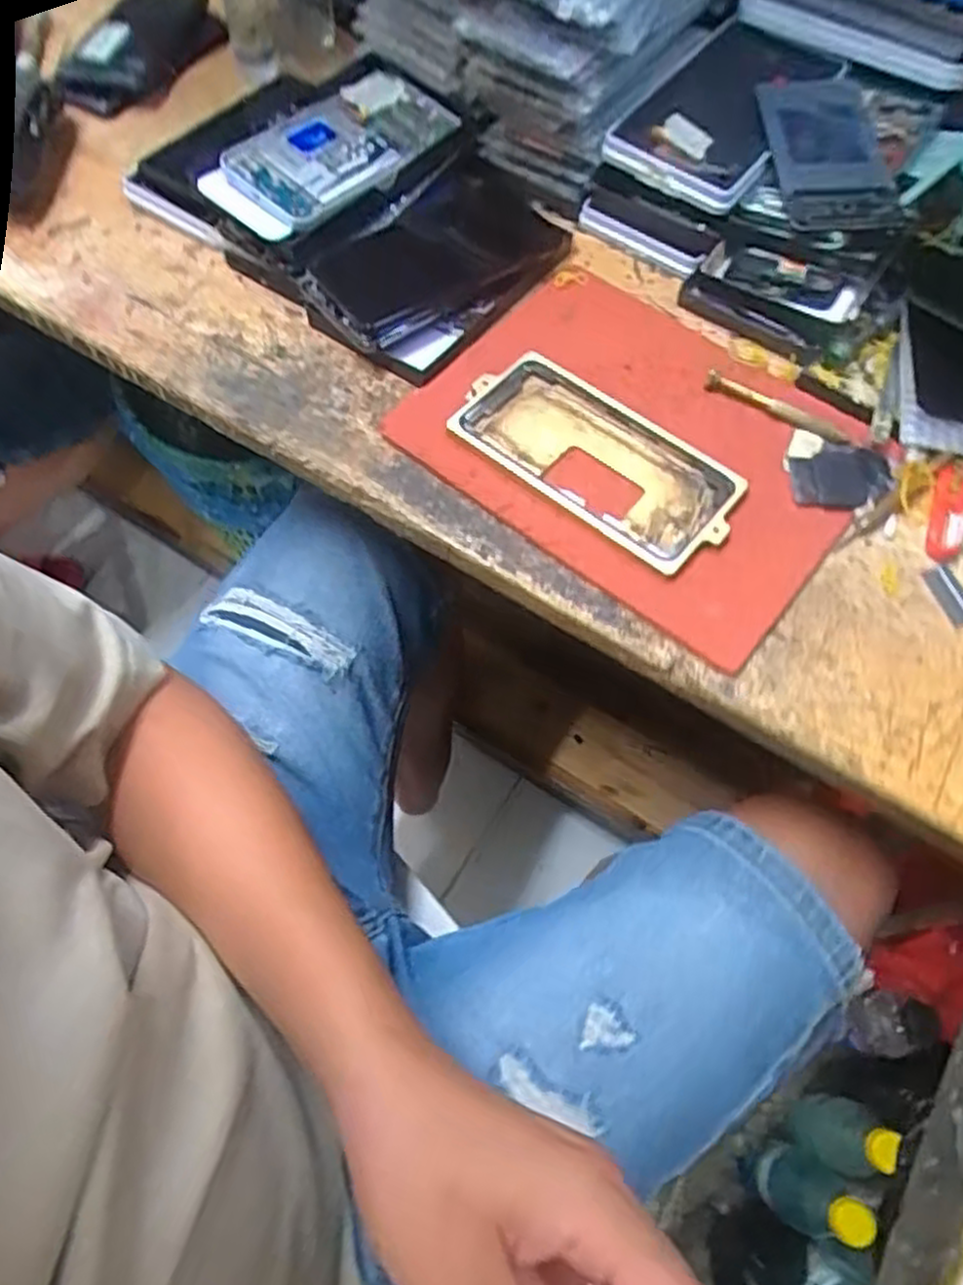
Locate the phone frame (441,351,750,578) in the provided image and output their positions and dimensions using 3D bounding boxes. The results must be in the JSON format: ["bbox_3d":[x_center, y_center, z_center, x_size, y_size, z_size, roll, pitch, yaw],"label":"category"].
[{"bbox_3d":[0.068,-0.111,0.462,0.166,0.008,0.084,35,68,16],"label":"phone frame"}]

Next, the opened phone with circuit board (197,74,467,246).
[{"bbox_3d":[-0.099,-0.314,0.502,0.082,0.011,0.164,38,70,12],"label":"opened phone with circuit board"}]

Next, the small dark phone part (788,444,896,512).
[{"bbox_3d":[0.214,-0.099,0.467,0.060,0.006,0.050,6,63,2],"label":"small dark phone part"}]

